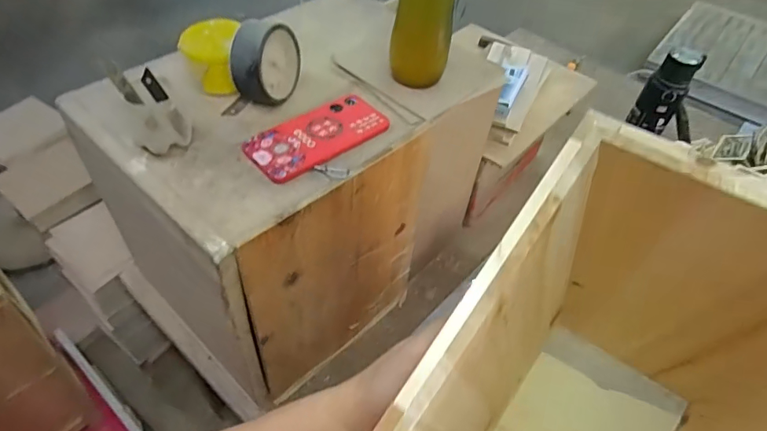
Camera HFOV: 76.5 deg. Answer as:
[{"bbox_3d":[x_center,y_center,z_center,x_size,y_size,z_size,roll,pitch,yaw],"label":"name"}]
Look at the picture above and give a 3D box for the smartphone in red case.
[{"bbox_3d":[-0.076,-0.095,0.568,0.167,0.011,0.082,-33,59,-29],"label":"smartphone in red case"}]

